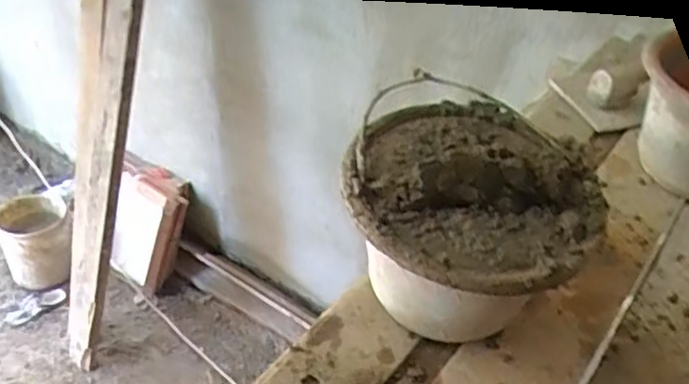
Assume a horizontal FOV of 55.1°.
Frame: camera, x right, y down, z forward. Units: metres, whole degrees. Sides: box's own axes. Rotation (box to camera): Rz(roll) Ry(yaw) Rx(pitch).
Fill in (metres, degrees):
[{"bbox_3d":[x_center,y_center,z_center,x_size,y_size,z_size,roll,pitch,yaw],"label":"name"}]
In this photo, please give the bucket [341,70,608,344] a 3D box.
[{"bbox_3d":[0.123,0.024,0.668,0.228,0.168,0.261,19,43,15],"label":"bucket"}]

